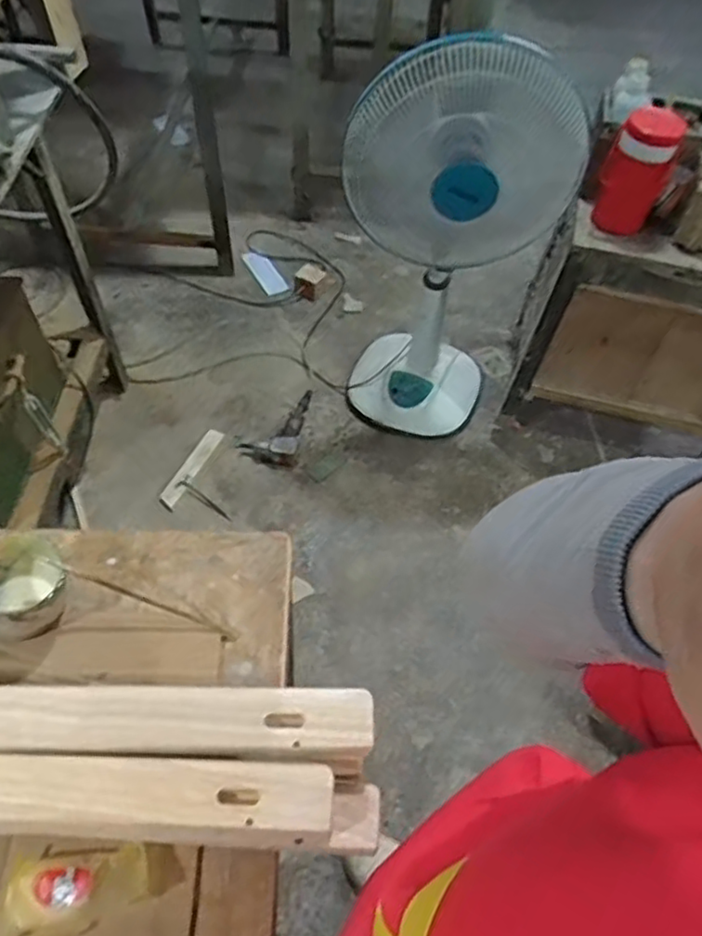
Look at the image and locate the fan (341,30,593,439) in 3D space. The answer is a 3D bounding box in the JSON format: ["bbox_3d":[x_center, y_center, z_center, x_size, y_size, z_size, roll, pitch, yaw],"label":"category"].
[{"bbox_3d":[0.219,-0.486,1.473,0.424,0.851,0.398,22,59,9],"label":"fan"}]

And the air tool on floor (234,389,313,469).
[{"bbox_3d":[-0.198,-0.115,1.724,0.152,0.050,0.262,8,55,5],"label":"air tool on floor"}]

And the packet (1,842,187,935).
[{"bbox_3d":[-0.186,0.309,0.474,0.116,0.035,0.064,-2,58,-5],"label":"packet"}]

